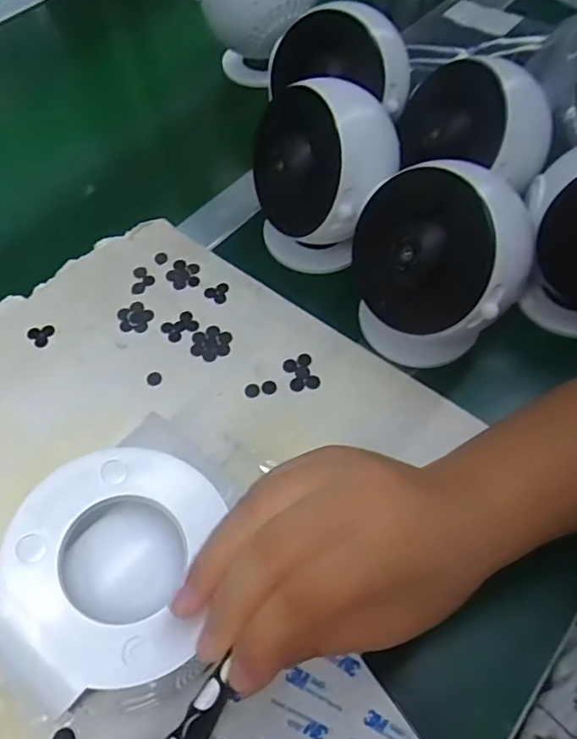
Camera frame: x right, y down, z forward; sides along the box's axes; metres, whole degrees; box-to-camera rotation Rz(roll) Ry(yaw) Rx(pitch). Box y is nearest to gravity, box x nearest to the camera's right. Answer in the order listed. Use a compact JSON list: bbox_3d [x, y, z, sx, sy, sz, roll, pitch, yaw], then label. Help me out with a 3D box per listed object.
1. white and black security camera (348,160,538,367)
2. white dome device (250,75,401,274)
[{"bbox_3d":[0.095,-0.066,0.360,0.089,0.112,0.102,-30,62,-17],"label":"white and black security camera"},{"bbox_3d":[0.025,-0.131,0.412,0.100,0.119,0.092,-2,57,-1],"label":"white dome device"}]

